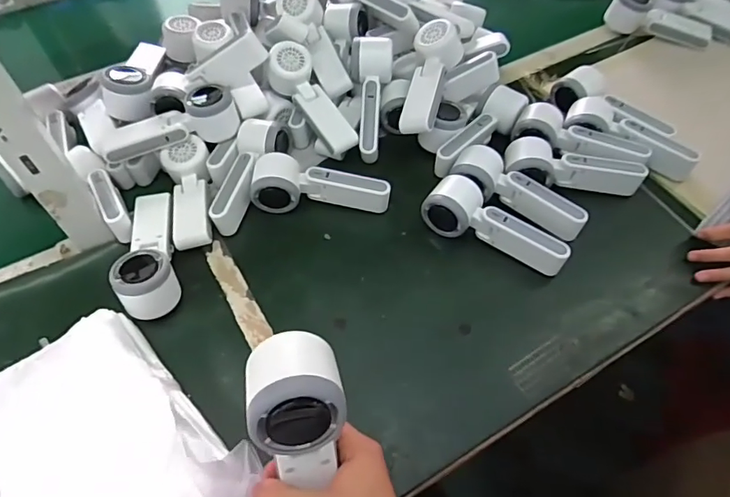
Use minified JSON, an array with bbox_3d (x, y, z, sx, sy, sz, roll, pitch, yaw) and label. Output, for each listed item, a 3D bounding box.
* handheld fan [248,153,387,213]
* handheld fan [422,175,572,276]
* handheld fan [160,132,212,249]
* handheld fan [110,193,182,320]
[{"bbox_3d":[-0.053,-0.077,0.606,0.166,0.049,0.060,2,55,2],"label":"handheld fan"},{"bbox_3d":[0.151,-0.030,0.569,0.170,0.049,0.064,21,58,15],"label":"handheld fan"},{"bbox_3d":[-0.210,-0.064,0.598,0.057,0.048,0.149,-15,56,-10],"label":"handheld fan"},{"bbox_3d":[-0.243,-0.001,0.549,0.060,0.057,0.163,-15,56,-9],"label":"handheld fan"}]

